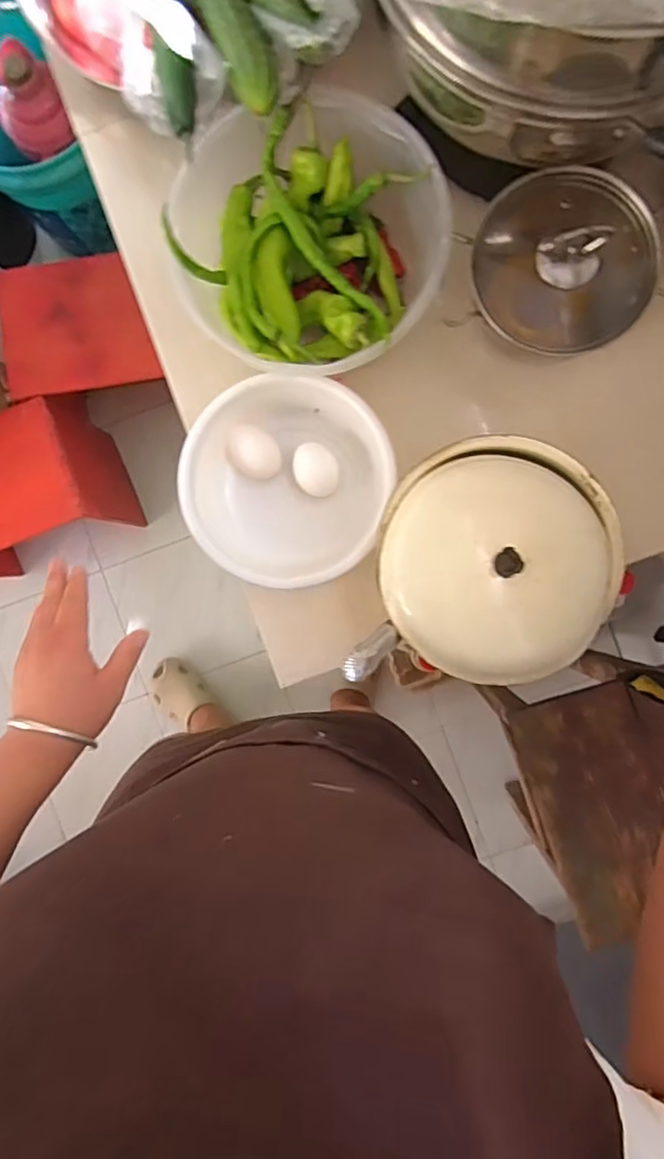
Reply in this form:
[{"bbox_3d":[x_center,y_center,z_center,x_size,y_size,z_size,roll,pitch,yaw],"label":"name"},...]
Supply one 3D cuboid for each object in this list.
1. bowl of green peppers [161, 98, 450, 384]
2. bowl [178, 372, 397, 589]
[{"bbox_3d":[-0.013,-0.291,0.529,0.215,0.092,0.205,0,90,2],"label":"bowl of green peppers"},{"bbox_3d":[-0.041,-0.092,0.562,0.183,0.073,0.173,0,90,2],"label":"bowl"}]

